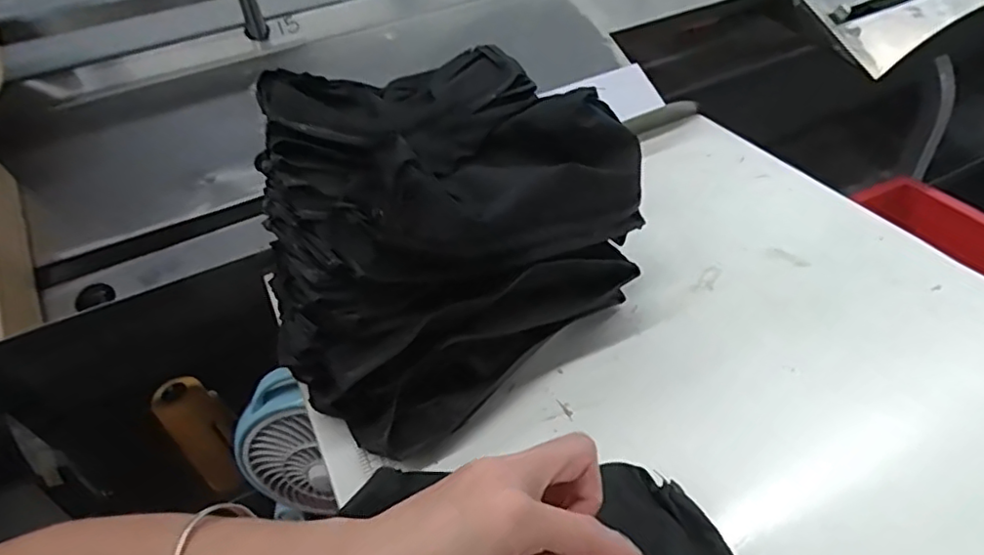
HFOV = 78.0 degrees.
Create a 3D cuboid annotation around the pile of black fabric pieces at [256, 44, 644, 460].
[{"bbox_3d":[-0.062,-0.057,0.504,0.279,0.146,0.311,-27,45,-20],"label":"pile of black fabric pieces"}]

